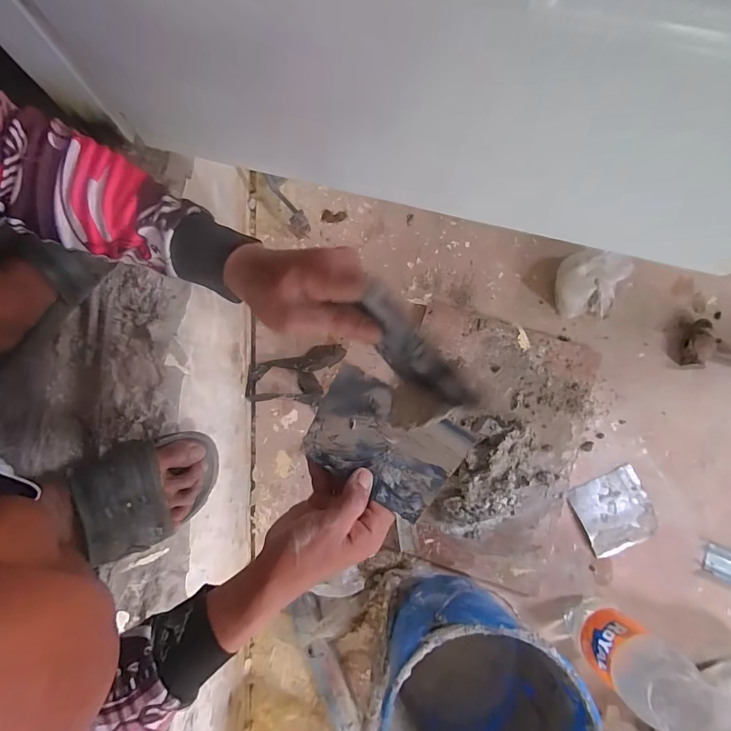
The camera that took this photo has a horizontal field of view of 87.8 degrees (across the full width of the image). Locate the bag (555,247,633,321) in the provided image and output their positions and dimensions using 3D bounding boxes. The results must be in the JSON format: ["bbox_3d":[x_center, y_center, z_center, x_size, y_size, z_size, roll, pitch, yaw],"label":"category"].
[{"bbox_3d":[0.450,-0.161,0.766,0.127,0.086,0.137,-34,81,-4],"label":"bag"}]

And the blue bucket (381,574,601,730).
[{"bbox_3d":[0.150,0.474,0.568,0.253,0.261,0.250,0,81,3],"label":"blue bucket"}]

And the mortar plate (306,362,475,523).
[{"bbox_3d":[0.018,0.071,0.352,0.136,0.006,0.100,24,73,10],"label":"mortar plate"}]

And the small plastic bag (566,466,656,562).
[{"bbox_3d":[0.479,0.283,0.729,0.142,0.015,0.135,-20,79,-4],"label":"small plastic bag"}]

